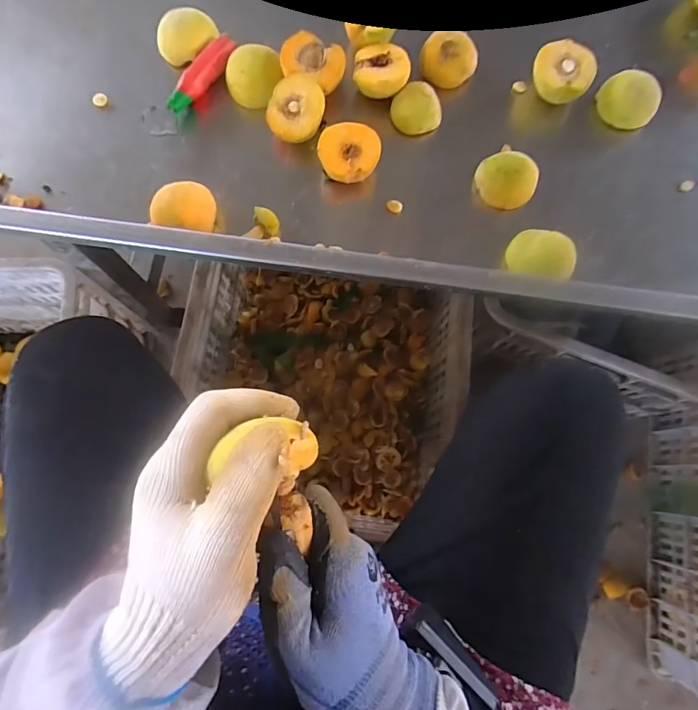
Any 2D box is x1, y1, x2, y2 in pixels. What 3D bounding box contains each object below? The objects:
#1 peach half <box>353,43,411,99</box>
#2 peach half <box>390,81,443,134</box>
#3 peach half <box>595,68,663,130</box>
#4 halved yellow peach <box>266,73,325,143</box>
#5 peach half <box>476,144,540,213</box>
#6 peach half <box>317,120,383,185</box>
[{"bbox_3d":[0.034,-0.294,0.471,0.057,0.039,0.061,6,76,0],"label":"peach half"},{"bbox_3d":[0.071,-0.261,0.468,0.045,0.027,0.045,0,76,0],"label":"peach half"},{"bbox_3d":[0.290,-0.264,0.463,0.060,0.036,0.046,37,79,8],"label":"peach half"},{"bbox_3d":[-0.054,-0.246,0.455,0.056,0.042,0.057,-2,77,-1],"label":"halved yellow peach"},{"bbox_3d":[0.159,-0.177,0.451,0.059,0.038,0.049,32,78,7],"label":"peach half"},{"bbox_3d":[0.000,-0.200,0.446,0.059,0.030,0.055,-2,91,-4],"label":"peach half"}]

